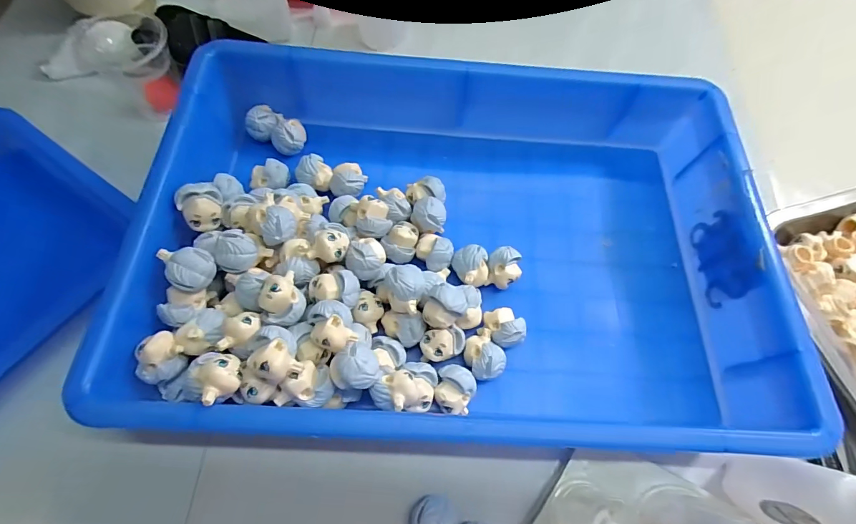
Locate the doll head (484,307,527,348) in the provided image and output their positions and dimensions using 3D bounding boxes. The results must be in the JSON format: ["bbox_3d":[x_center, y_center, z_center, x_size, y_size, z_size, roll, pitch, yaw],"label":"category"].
[{"bbox_3d":[0.049,0.042,0.255,0.023,0.025,0.025,1,66,-2],"label":"doll head"}]

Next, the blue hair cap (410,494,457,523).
[{"bbox_3d":[0.003,0.140,0.218,0.024,0.013,0.022,1,66,-2],"label":"blue hair cap"}]

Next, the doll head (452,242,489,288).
[{"bbox_3d":[0.028,0.005,0.271,0.023,0.025,0.027,1,66,-2],"label":"doll head"}]

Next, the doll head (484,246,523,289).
[{"bbox_3d":[0.051,0.006,0.271,0.022,0.026,0.025,19,67,5],"label":"doll head"}]

